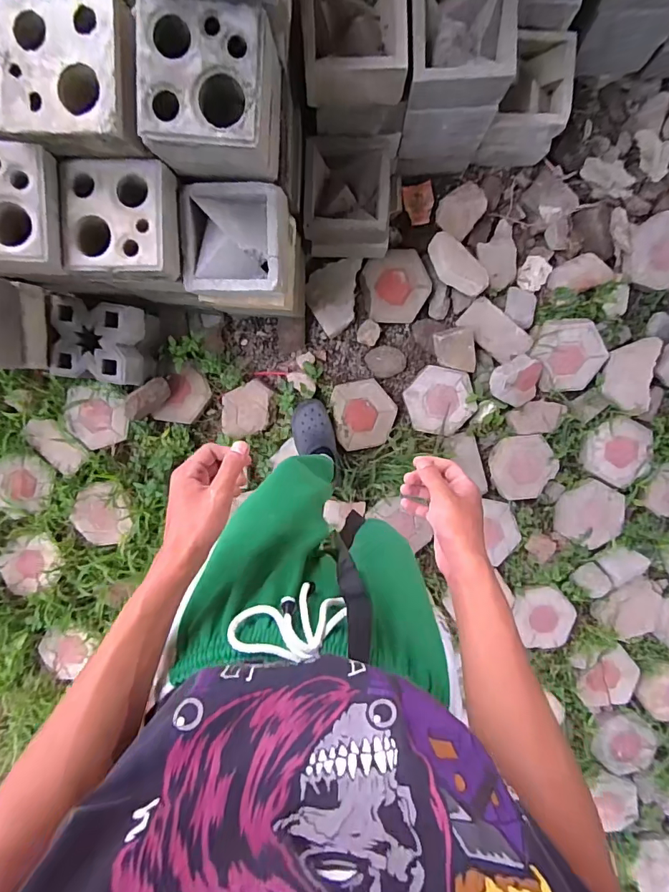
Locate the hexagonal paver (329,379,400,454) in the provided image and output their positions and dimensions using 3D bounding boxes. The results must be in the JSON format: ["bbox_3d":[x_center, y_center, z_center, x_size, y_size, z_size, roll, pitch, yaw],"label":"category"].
[{"bbox_3d":[0.090,-0.094,1.330,0.176,0.034,0.196,-11,99,-3],"label":"hexagonal paver"}]

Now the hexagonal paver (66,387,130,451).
[{"bbox_3d":[-0.725,-0.086,1.359,0.187,0.048,0.182,13,109,-1],"label":"hexagonal paver"}]

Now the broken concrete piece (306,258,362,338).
[{"bbox_3d":[-0.007,-0.428,1.296,0.141,0.056,0.213,10,115,11],"label":"broken concrete piece"}]

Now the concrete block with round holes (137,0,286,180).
[{"bbox_3d":[-0.207,-0.593,0.763,0.219,0.157,0.216,3,98,-6],"label":"concrete block with round holes"}]

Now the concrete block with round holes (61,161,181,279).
[{"bbox_3d":[-0.409,-0.424,0.870,0.220,0.084,0.194,0,98,-5],"label":"concrete block with round holes"}]

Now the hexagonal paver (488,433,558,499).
[{"bbox_3d":[0.597,0.066,1.403,0.197,0.037,0.204,-8,99,-4],"label":"hexagonal paver"}]

